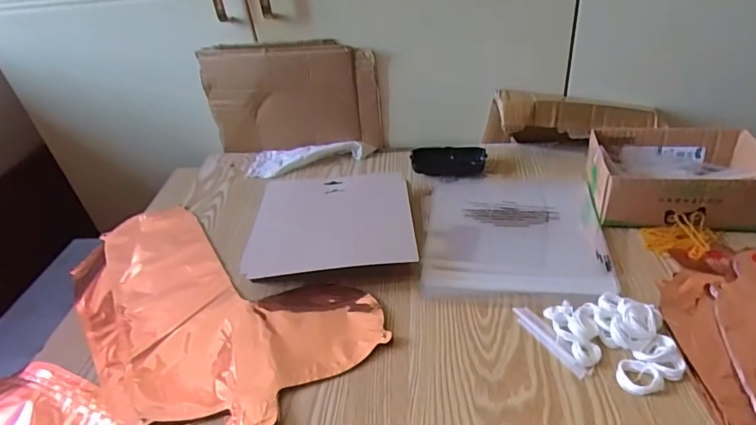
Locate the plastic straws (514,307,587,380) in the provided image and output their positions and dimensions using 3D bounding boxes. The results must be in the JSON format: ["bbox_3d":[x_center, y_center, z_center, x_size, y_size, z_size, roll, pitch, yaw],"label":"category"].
[{"bbox_3d":[0.164,0.121,0.448,0.019,0.006,0.089,-22,38,-19],"label":"plastic straws"}]

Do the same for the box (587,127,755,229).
[{"bbox_3d":[0.370,-0.049,0.589,0.186,0.063,0.150,2,37,13],"label":"box"}]

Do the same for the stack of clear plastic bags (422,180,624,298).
[{"bbox_3d":[0.167,0.019,0.586,0.208,0.010,0.229,0,36,10],"label":"stack of clear plastic bags"}]

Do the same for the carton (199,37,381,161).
[{"bbox_3d":[-0.137,-0.177,0.749,0.275,0.176,0.032,0,37,11],"label":"carton"}]

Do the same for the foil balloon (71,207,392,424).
[{"bbox_3d":[-0.218,0.103,0.533,0.426,0.012,0.220,19,43,32],"label":"foil balloon"}]

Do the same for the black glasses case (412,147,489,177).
[{"bbox_3d":[0.106,-0.078,0.701,0.107,0.028,0.046,1,37,11],"label":"black glasses case"}]

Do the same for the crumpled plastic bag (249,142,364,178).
[{"bbox_3d":[-0.121,-0.098,0.773,0.185,0.025,0.079,-10,36,-4],"label":"crumpled plastic bag"}]

